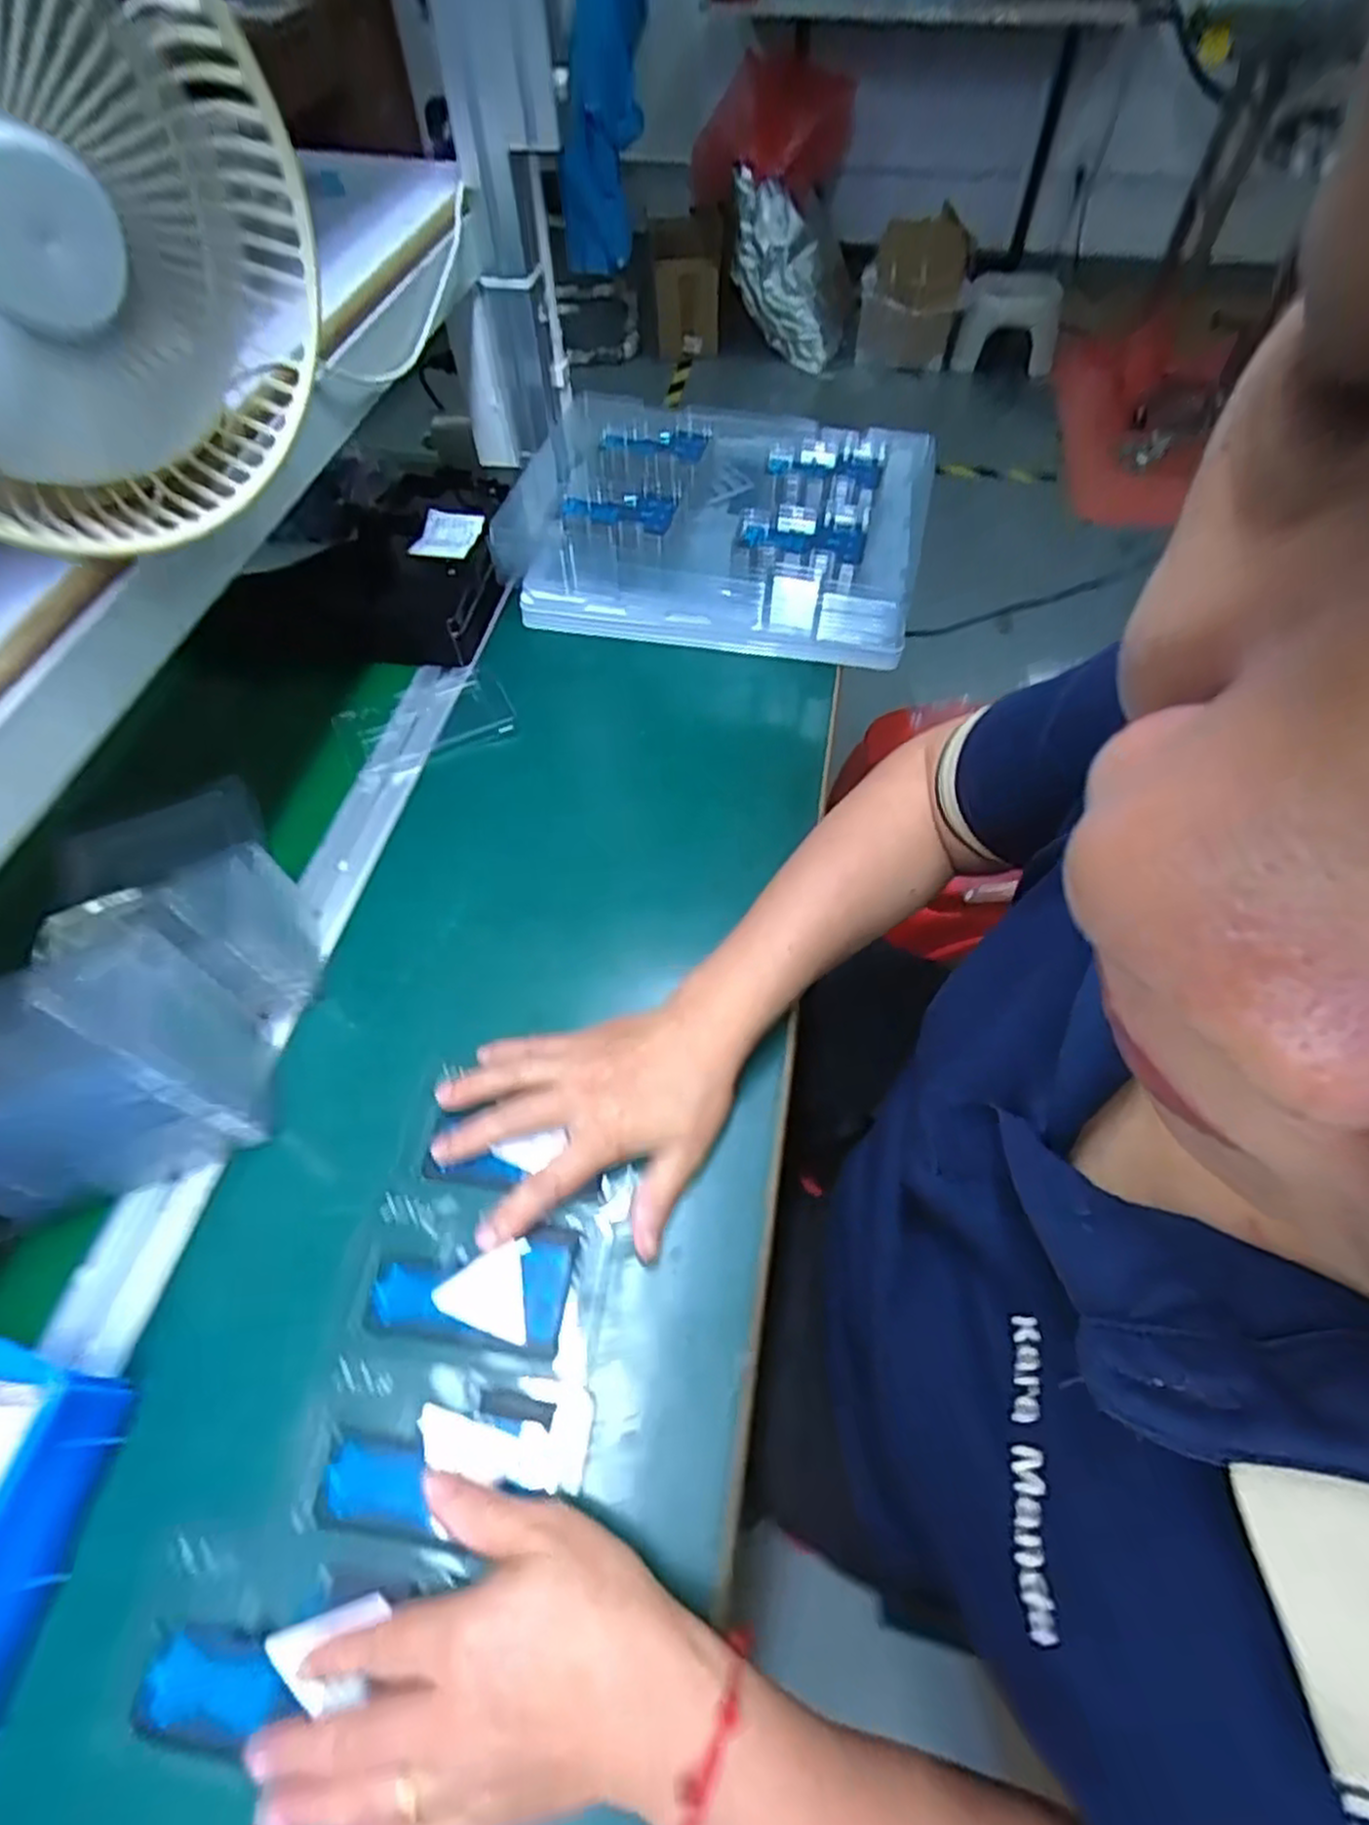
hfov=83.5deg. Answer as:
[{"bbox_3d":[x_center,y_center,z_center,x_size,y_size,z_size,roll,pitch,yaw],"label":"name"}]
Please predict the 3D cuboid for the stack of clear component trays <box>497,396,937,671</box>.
[{"bbox_3d":[0.028,-0.349,0.680,0.351,0.085,0.246,10,58,7],"label":"stack of clear component trays"}]

